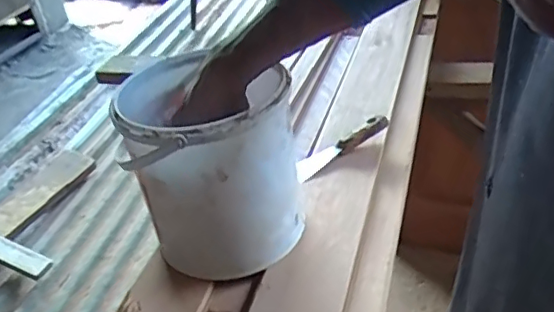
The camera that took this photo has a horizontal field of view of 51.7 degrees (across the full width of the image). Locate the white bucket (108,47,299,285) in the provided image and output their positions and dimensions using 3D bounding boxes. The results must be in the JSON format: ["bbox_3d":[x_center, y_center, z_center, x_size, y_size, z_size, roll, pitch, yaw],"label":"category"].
[{"bbox_3d":[-0.078,-0.007,0.636,0.167,0.184,0.205,-13,39,-12],"label":"white bucket"}]

